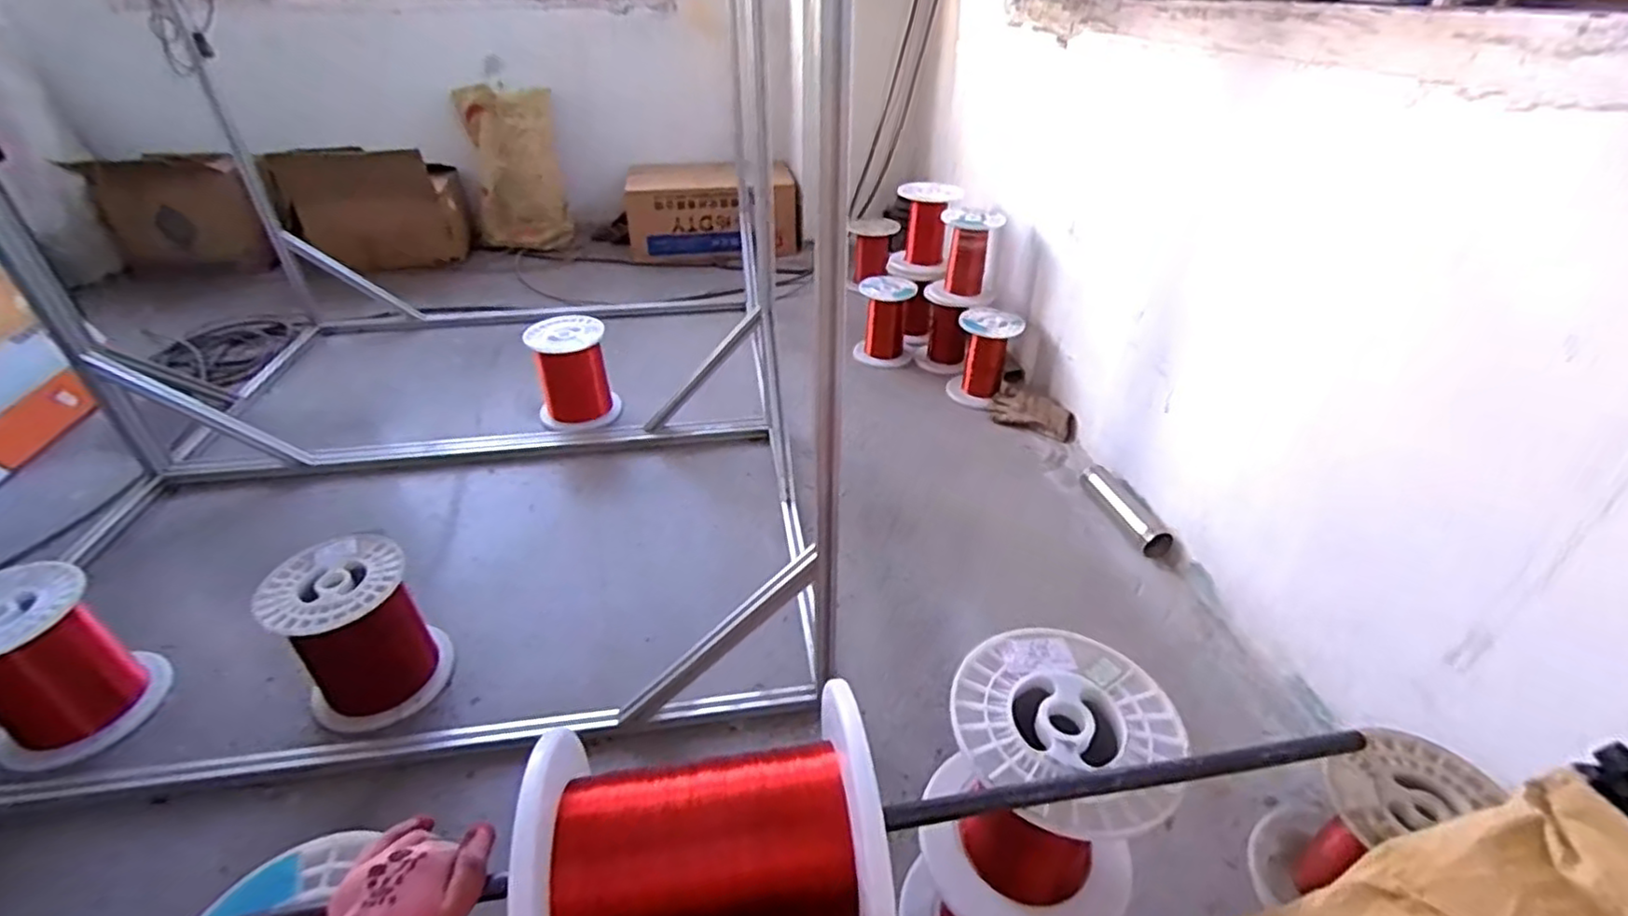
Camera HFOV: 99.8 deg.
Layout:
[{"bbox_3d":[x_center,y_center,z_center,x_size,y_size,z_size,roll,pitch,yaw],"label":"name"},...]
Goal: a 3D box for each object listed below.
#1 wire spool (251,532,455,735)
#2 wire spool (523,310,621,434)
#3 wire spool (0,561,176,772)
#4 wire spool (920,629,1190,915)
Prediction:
[{"bbox_3d":[-0.730,0.281,1.106,0.202,0.248,0.205,0,35,0],"label":"wire spool"},{"bbox_3d":[-0.656,-0.253,1.867,0.208,0.252,0.236,-9,36,-13],"label":"wire spool"},{"bbox_3d":[-1.220,0.334,1.092,0.204,0.266,0.211,19,39,24],"label":"wire spool"},{"bbox_3d":[0.225,0.333,0.677,0.193,0.244,0.190,0,35,0],"label":"wire spool"}]

